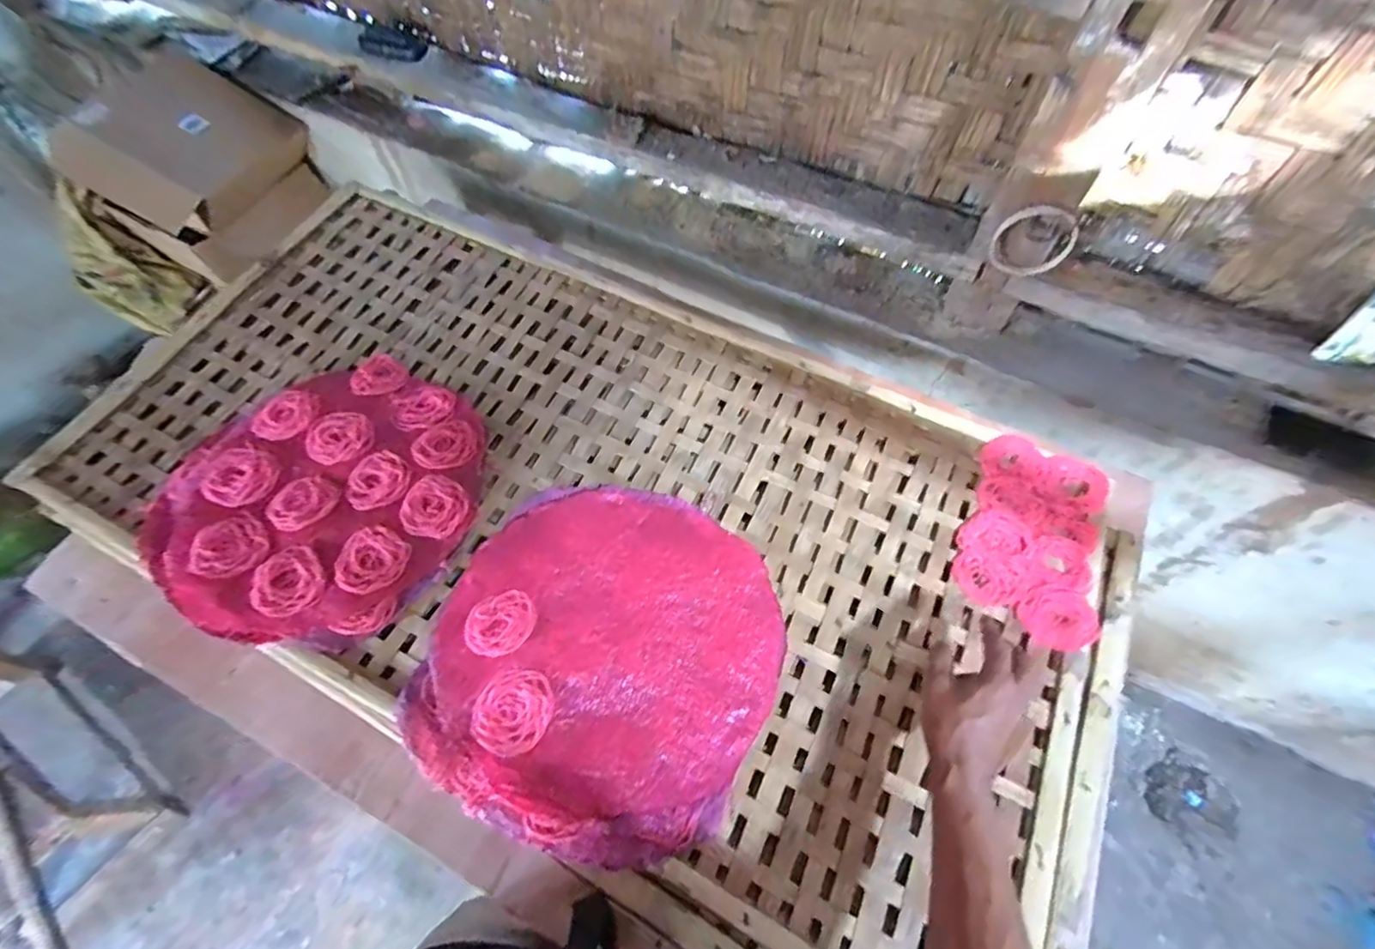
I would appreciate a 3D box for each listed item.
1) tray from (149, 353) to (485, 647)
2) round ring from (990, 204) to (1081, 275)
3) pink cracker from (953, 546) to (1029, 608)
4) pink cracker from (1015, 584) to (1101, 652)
[{"bbox_3d":[-0.432,0.012,0.704,0.346,0.029,0.360,21,64,10],"label":"tray"},{"bbox_3d":[0.415,-0.279,0.704,0.090,0.092,0.018,11,61,6],"label":"round ring"},{"bbox_3d":[0.343,0.117,0.662,0.074,0.013,0.067,30,66,14],"label":"pink cracker"},{"bbox_3d":[0.406,0.154,0.637,0.074,0.015,0.068,1,62,-1],"label":"pink cracker"}]

